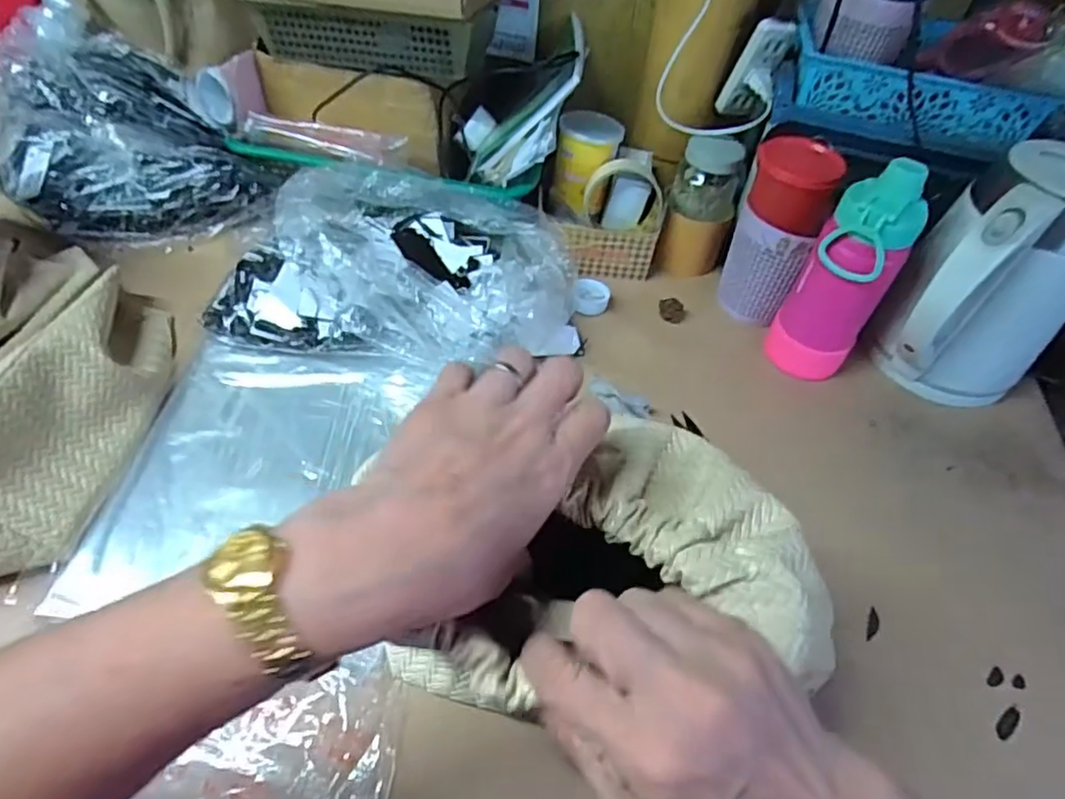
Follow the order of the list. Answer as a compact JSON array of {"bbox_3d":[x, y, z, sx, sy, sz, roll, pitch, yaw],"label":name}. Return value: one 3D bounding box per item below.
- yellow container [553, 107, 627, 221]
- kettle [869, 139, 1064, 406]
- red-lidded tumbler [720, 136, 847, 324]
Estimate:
[{"bbox_3d":[0.059,-0.262,0.715,0.062,0.092,0.066,3,51,-4],"label":"yellow container"},{"bbox_3d":[0.407,-0.091,0.574,0.130,0.207,0.152,38,56,22],"label":"kettle"},{"bbox_3d":[0.237,-0.162,0.640,0.076,0.163,0.083,3,51,-4],"label":"red-lidded tumbler"}]

